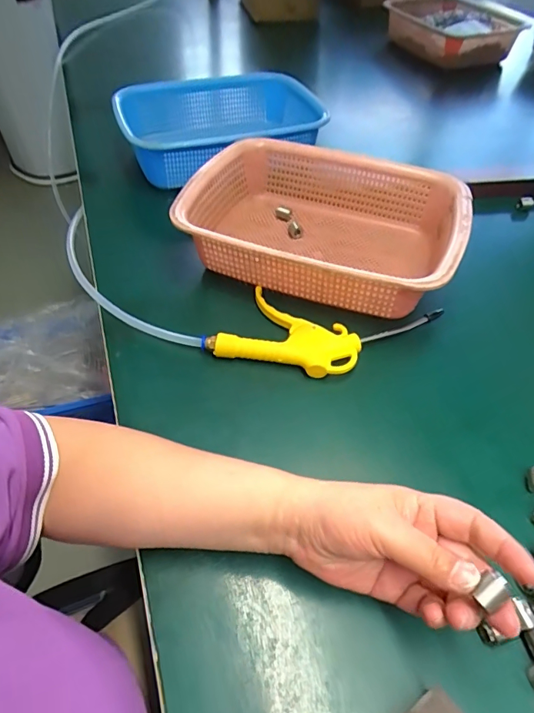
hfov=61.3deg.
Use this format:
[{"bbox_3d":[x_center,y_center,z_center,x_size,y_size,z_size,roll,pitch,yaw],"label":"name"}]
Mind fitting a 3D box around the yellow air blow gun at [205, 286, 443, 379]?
[{"bbox_3d":[0.057,-0.024,0.444,0.206,0.018,0.106,11,51,10],"label":"yellow air blow gun"}]

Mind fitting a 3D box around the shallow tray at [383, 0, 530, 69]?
[{"bbox_3d":[0.379,-0.670,0.920,0.194,0.068,0.251,-26,55,-20],"label":"shallow tray"}]

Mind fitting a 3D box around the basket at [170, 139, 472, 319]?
[{"bbox_3d":[0.064,-0.146,0.505,0.282,0.078,0.206,19,53,15],"label":"basket"}]

